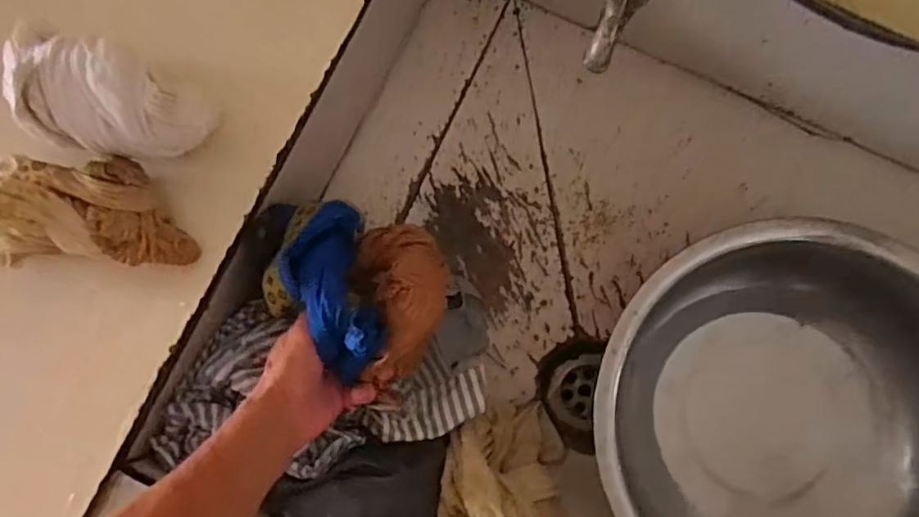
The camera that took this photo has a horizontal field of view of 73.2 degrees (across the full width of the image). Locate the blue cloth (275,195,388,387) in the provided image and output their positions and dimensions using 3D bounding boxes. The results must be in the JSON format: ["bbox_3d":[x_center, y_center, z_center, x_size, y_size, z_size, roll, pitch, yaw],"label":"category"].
[{"bbox_3d":[-0.098,0.021,0.468,0.063,0.041,0.131,-14,79,-4],"label":"blue cloth"}]

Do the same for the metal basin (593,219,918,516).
[{"bbox_3d":[0.285,0.142,0.544,0.334,0.108,0.330,0,79,-1],"label":"metal basin"}]

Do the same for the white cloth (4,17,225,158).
[{"bbox_3d":[-0.255,-0.115,0.437,0.143,0.060,0.080,16,79,2],"label":"white cloth"}]

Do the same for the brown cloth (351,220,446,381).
[{"bbox_3d":[-0.047,0.028,0.496,0.073,0.044,0.122,-3,79,-2],"label":"brown cloth"}]

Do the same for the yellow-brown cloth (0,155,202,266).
[{"bbox_3d":[-0.270,-0.035,0.443,0.144,0.062,0.078,-1,79,-2],"label":"yellow-brown cloth"}]

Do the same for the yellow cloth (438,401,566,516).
[{"bbox_3d":[0.037,0.202,0.528,0.106,0.089,0.155,9,79,0],"label":"yellow cloth"}]

